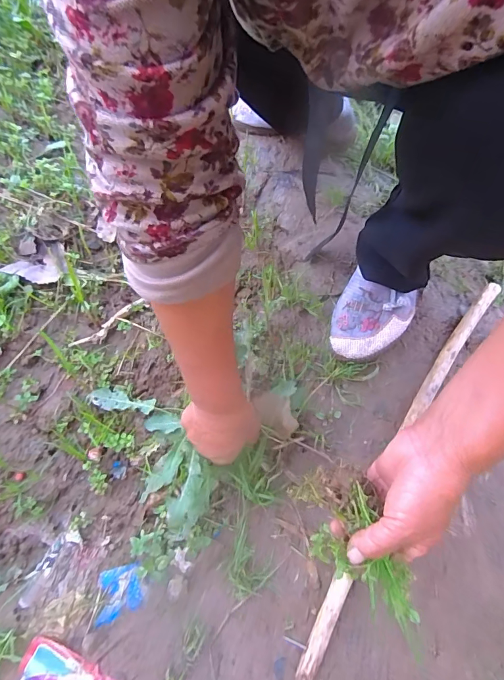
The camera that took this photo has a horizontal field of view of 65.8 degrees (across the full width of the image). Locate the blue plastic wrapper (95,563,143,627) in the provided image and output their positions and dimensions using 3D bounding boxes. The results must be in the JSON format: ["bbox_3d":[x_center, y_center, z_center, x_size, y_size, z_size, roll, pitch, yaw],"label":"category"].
[{"bbox_3d":[-0.142,0.269,0.417,0.049,0.009,0.048,-18,51,-3],"label":"blue plastic wrapper"}]

